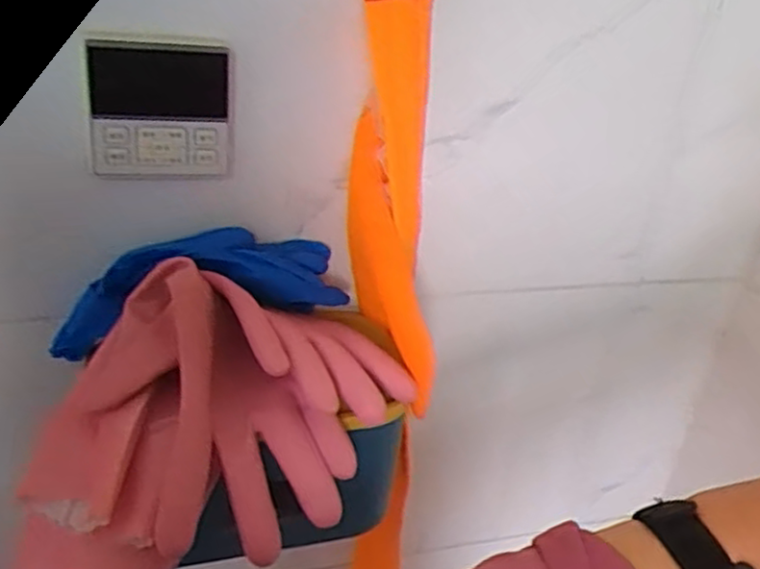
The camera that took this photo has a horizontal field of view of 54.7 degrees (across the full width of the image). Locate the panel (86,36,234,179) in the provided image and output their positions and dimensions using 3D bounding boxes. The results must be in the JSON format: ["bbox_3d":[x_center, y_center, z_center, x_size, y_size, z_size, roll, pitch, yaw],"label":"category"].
[{"bbox_3d":[-0.136,-0.108,0.459,0.082,0.087,0.021,1,27,-10],"label":"panel"}]

